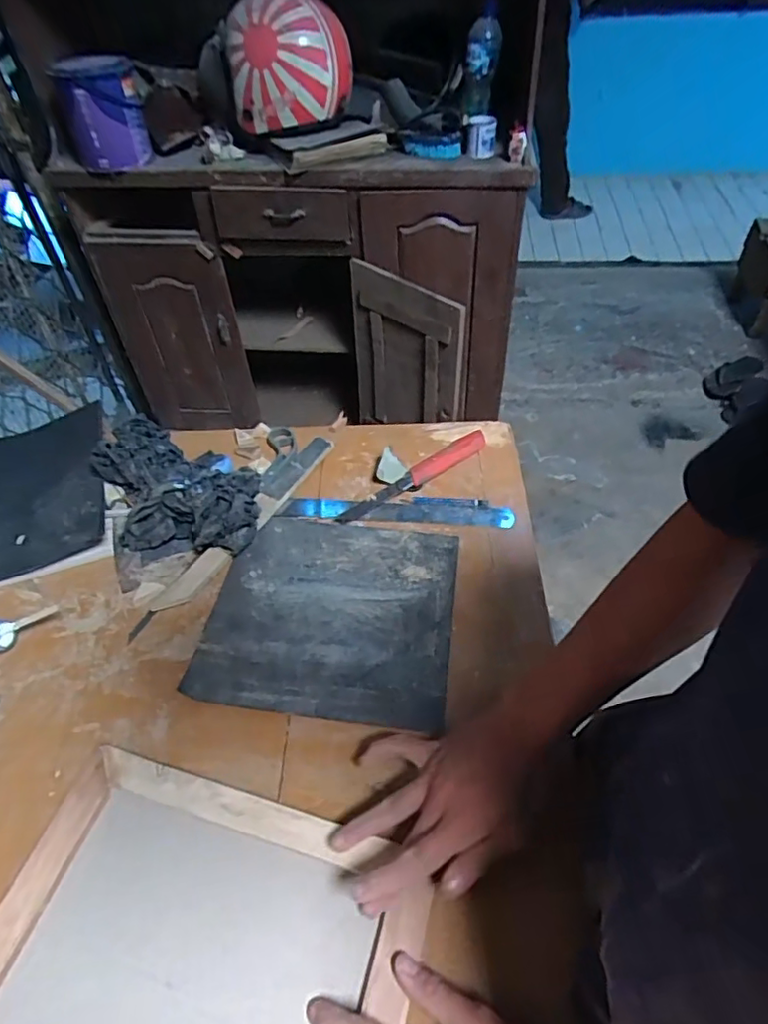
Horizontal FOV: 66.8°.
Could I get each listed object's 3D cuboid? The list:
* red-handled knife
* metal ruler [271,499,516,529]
[{"bbox_3d":[0.039,-0.045,0.708,0.222,0.017,0.031,-30,55,-23],"label":"red-handled knife"},{"bbox_3d":[0.014,0.000,0.682,0.269,0.008,0.031,2,55,4],"label":"metal ruler"}]

